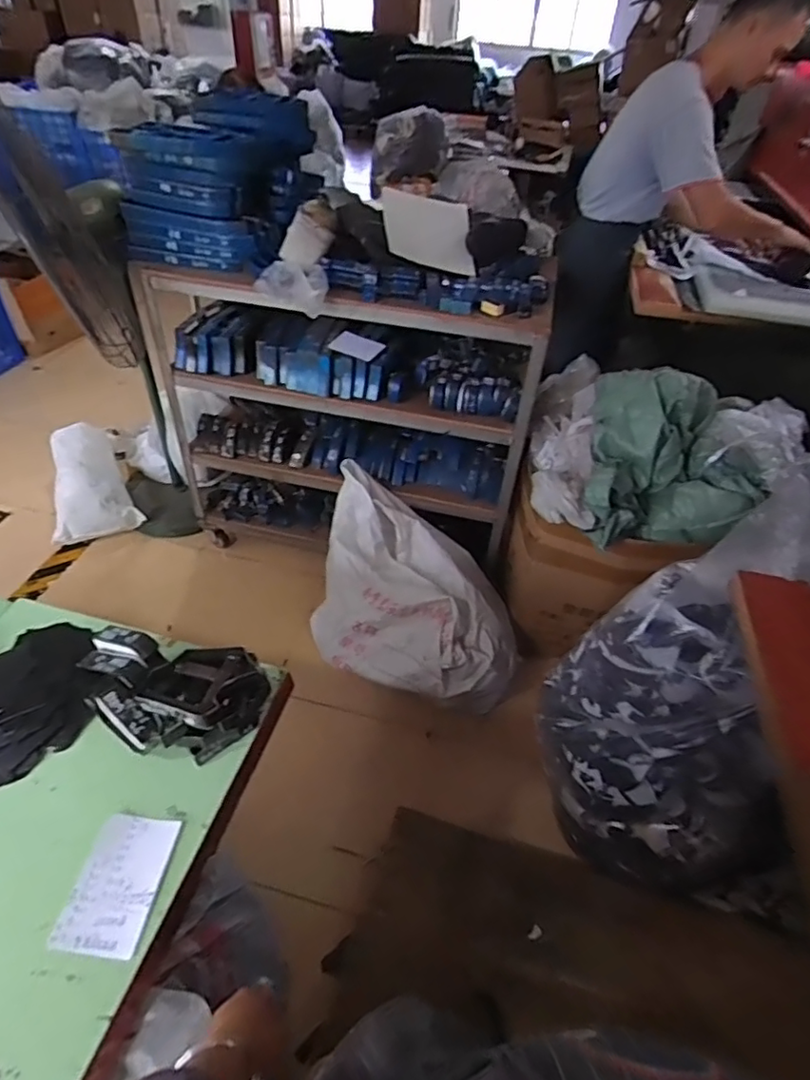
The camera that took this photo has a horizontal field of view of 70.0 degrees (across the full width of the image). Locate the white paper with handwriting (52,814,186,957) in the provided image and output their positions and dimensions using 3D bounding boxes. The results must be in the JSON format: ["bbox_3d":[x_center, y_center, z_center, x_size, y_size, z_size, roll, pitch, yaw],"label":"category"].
[{"bbox_3d":[-0.360,0.430,0.732,0.100,0.006,0.153,8,41,3],"label":"white paper with handwriting"}]

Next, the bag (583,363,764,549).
[{"bbox_3d":[0.655,-0.192,1.479,0.373,0.327,0.329,9,46,-4],"label":"bag"}]

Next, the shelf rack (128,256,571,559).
[{"bbox_3d":[-0.211,-0.437,1.888,1.215,1.009,0.423,16,46,2],"label":"shelf rack"}]

